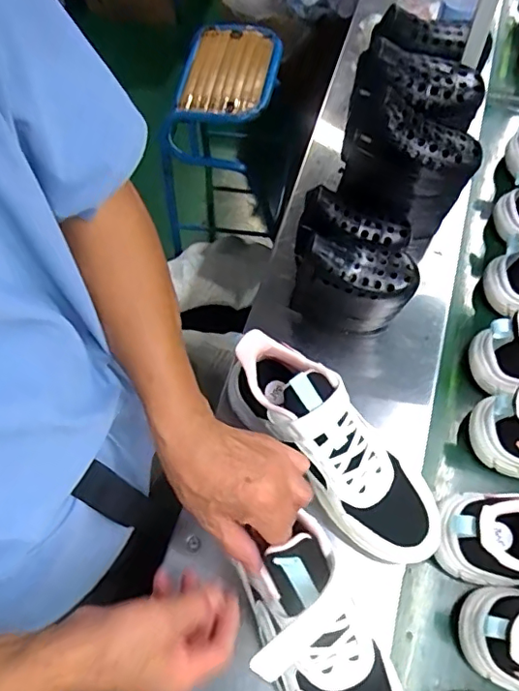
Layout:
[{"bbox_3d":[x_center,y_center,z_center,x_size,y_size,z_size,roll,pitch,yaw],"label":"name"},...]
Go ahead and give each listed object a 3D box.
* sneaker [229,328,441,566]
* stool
[{"bbox_3d":[0.071,0.100,0.535,0.087,0.126,0.262,-39,81,-15],"label":"sneaker"},{"bbox_3d":[-0.075,-0.522,1.448,0.250,0.478,0.329,6,63,7],"label":"stool"}]

